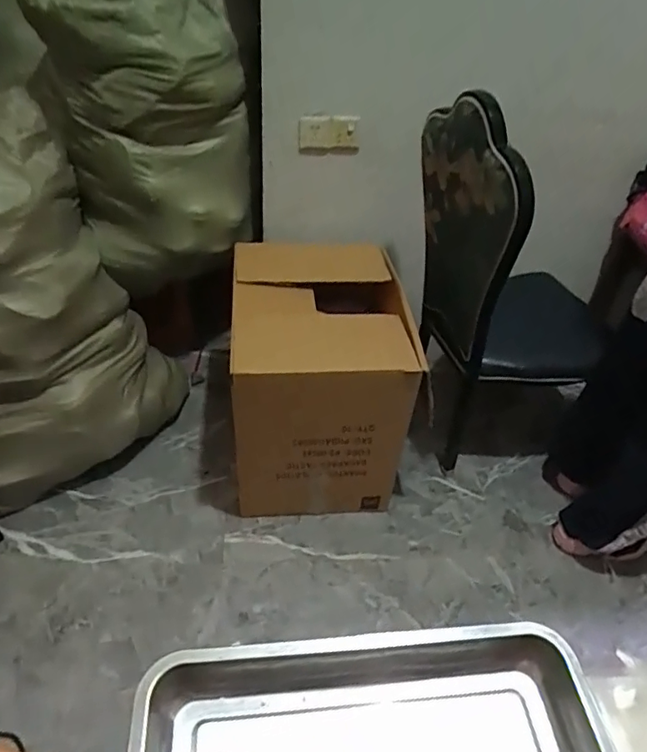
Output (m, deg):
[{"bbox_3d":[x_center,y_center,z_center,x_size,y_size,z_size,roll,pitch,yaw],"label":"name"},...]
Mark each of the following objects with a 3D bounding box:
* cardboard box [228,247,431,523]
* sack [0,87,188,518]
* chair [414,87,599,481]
[{"bbox_3d":[-0.005,0.025,1.631,0.491,0.621,0.501,-1,43,-6],"label":"cardboard box"},{"bbox_3d":[-0.765,-0.151,1.475,0.505,0.891,0.649,16,44,12],"label":"sack"},{"bbox_3d":[0.497,-0.237,1.609,0.451,0.988,0.528,-2,43,-7],"label":"chair"}]

